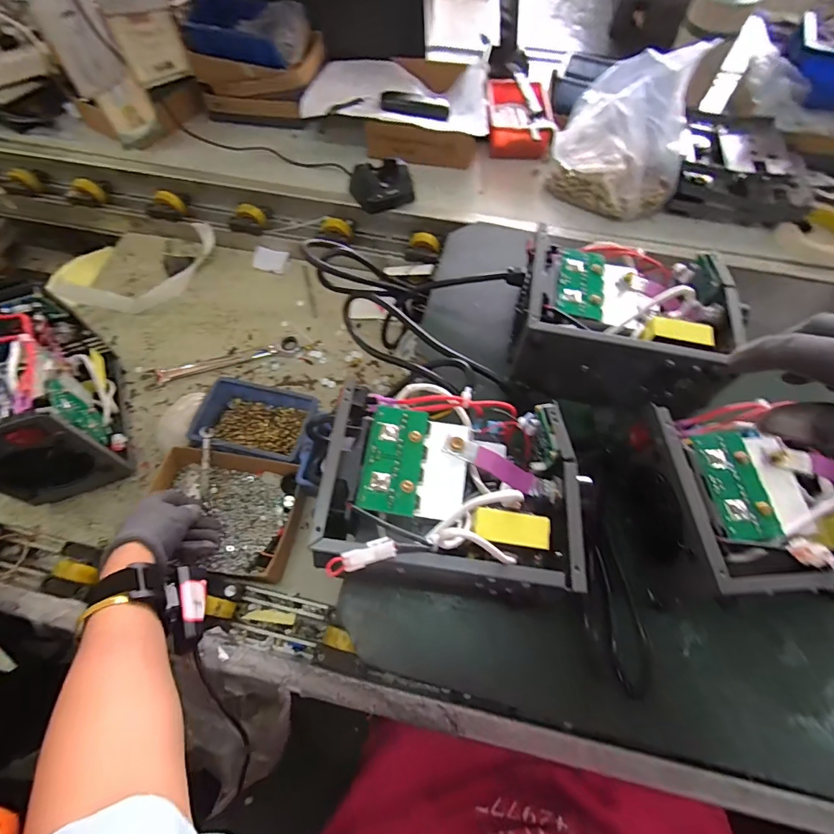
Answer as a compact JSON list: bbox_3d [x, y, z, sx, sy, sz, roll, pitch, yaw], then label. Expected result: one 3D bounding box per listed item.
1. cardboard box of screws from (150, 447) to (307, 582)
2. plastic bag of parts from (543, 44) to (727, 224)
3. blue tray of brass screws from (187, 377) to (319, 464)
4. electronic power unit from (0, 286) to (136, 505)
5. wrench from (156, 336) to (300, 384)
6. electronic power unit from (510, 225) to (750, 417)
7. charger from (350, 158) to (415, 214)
[{"bbox_3d":[-0.228,0.111,0.512,0.178,0.032,0.130,9,64,5],"label":"cardboard box of screws"},{"bbox_3d":[0.284,-0.387,0.588,0.180,0.183,0.102,15,64,7],"label":"plastic bag of parts"},{"bbox_3d":[-0.206,0.008,0.572,0.150,0.053,0.105,12,64,6],"label":"blue tray of brass screws"},{"bbox_3d":[-0.450,-0.021,0.520,0.106,0.158,0.213,-22,65,-11],"label":"electronic power unit"},{"bbox_3d":[-0.278,-0.085,0.639,0.203,0.006,0.030,-14,64,-7],"label":"wrench"},{"bbox_3d":[0.223,-0.108,0.479,0.208,0.100,0.167,9,64,5],"label":"electronic power unit"},{"bbox_3d":[-0.052,-0.353,0.653,0.091,0.045,0.060,-16,64,-8],"label":"charger"}]

